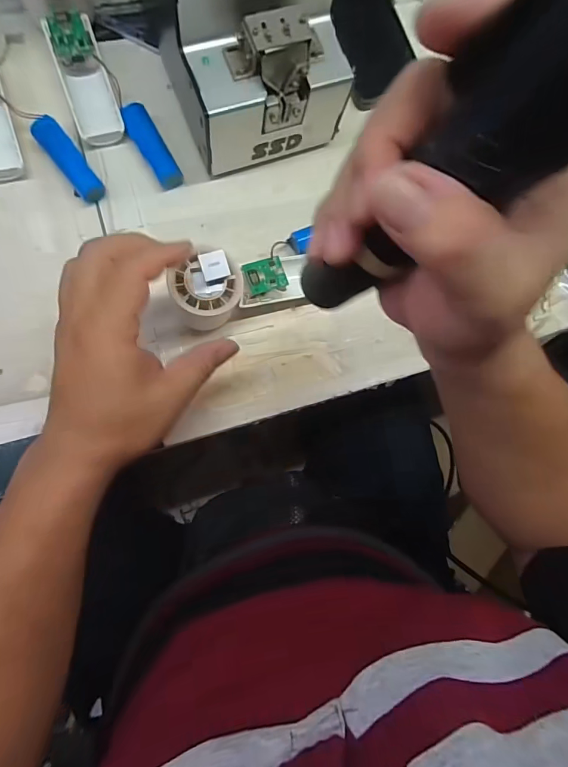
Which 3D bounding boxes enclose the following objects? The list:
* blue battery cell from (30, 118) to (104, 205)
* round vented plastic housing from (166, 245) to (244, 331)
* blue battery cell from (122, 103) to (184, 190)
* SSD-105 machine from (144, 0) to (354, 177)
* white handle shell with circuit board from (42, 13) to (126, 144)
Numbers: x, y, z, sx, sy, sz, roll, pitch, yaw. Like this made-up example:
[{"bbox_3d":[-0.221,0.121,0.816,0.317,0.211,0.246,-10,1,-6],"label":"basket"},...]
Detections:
[{"bbox_3d":[-0.185,-0.191,0.347,0.022,0.018,0.073,-38,90,-11],"label":"blue battery cell"},{"bbox_3d":[-0.062,-0.076,0.327,0.057,0.056,0.048,-37,90,-11],"label":"round vented plastic housing"},{"bbox_3d":[-0.118,-0.210,0.360,0.024,0.018,0.078,-29,89,-10],"label":"blue battery cell"},{"bbox_3d":[-0.032,-0.283,0.311,0.131,0.151,0.196,-14,86,-10],"label":"SSD-105 machine"},{"bbox_3d":[-0.170,-0.261,0.345,0.041,0.037,0.099,-18,86,-9],"label":"white handle shell with circuit board"}]

